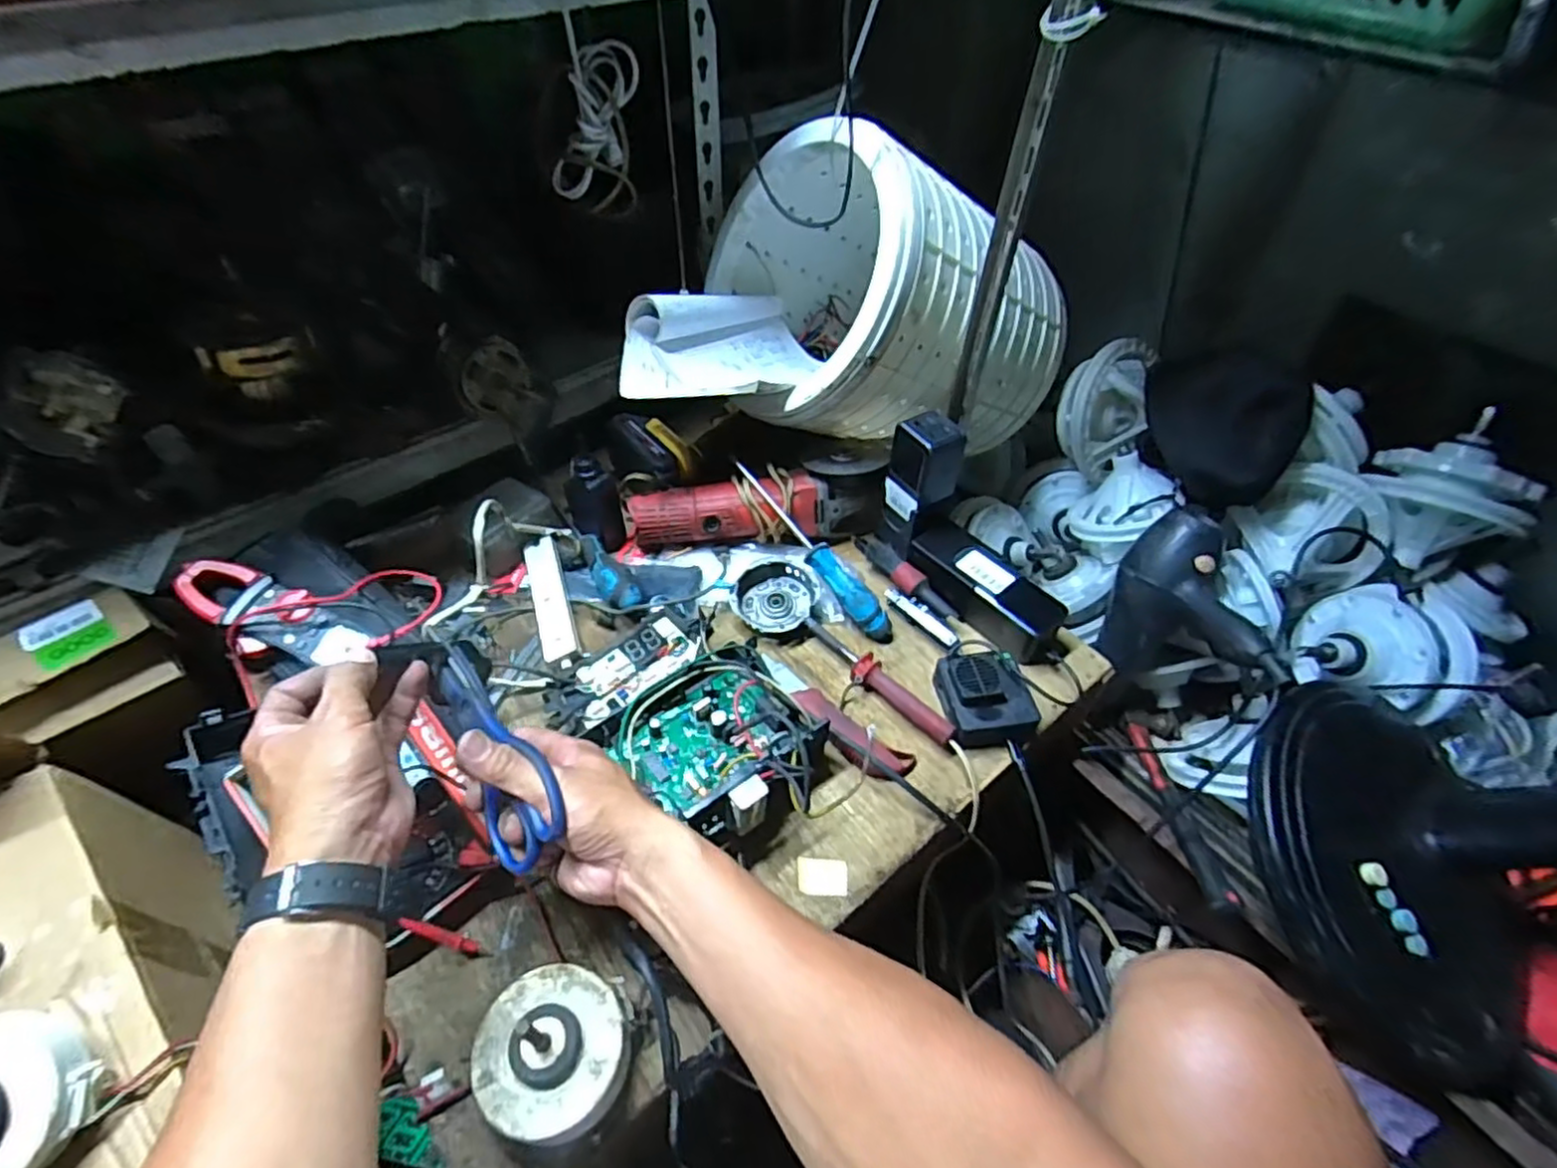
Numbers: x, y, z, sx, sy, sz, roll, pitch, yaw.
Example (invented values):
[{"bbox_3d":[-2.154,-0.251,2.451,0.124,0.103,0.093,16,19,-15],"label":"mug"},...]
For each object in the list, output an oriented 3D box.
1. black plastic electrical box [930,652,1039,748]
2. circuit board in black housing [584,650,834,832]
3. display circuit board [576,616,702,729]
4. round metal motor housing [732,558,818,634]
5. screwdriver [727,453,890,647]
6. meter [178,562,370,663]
[{"bbox_3d":[0.187,0.101,0.631,0.077,0.042,0.083,-8,50,-9],"label":"black plastic electrical box"},{"bbox_3d":[-0.052,0.129,0.585,0.168,0.078,0.160,-35,59,-28],"label":"circuit board in black housing"},{"bbox_3d":[-0.139,0.076,0.665,0.060,0.011,0.128,38,58,27],"label":"display circuit board"},{"bbox_3d":[-0.003,0.014,0.716,0.078,0.027,0.082,1,49,-1],"label":"round metal motor housing"},{"bbox_3d":[0.033,-0.040,0.721,0.027,0.026,0.247,-31,71,-25],"label":"screwdriver"},{"bbox_3d":[-0.423,0.027,0.584,0.156,0.026,0.059,26,51,-5],"label":"meter"}]

